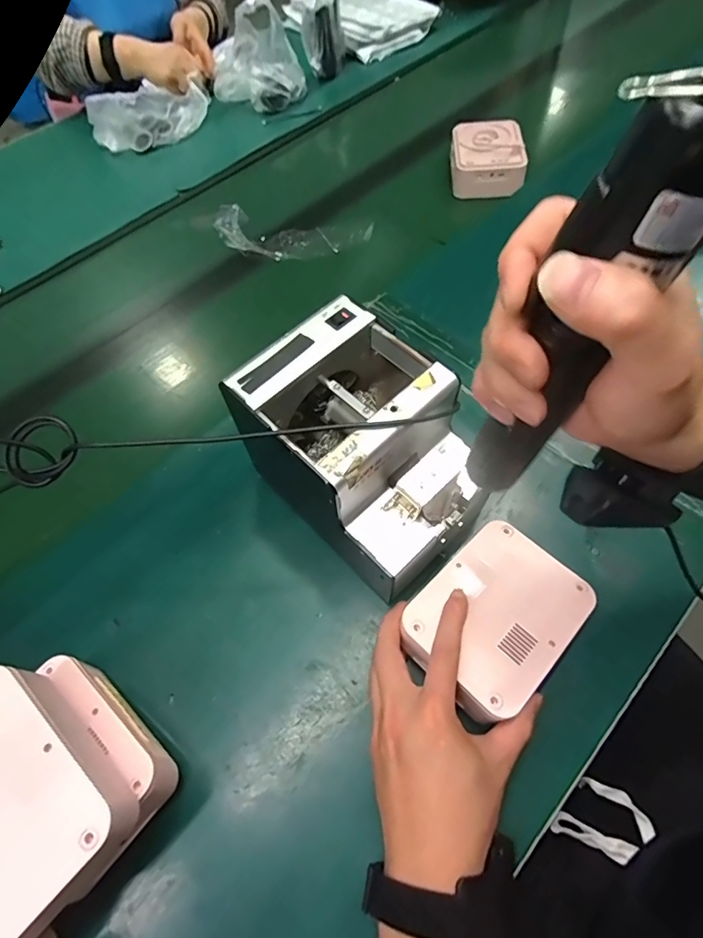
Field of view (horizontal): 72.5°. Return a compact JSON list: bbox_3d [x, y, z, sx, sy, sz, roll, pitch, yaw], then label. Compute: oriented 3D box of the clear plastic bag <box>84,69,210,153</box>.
[{"bbox_3d":[-0.345,-0.612,0.831,0.207,0.076,0.054,-20,60,-6],"label":"clear plastic bag"}]

